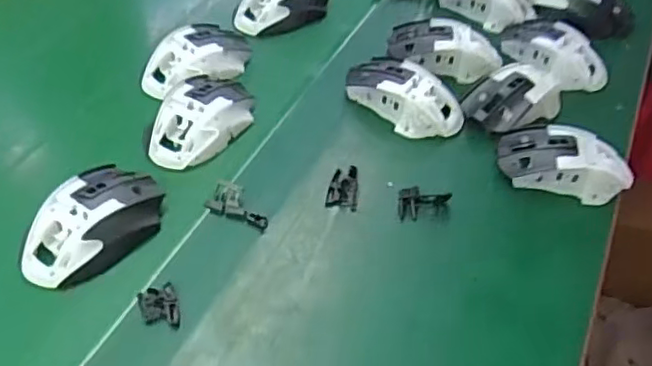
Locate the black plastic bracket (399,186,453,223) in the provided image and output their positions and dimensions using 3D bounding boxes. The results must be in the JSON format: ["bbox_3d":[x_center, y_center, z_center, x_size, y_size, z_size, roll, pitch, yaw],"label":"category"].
[{"bbox_3d":[0.081,0.016,0.522,0.043,0.020,0.020,-3,47,-5],"label":"black plastic bracket"}]

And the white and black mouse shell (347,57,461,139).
[{"bbox_3d":[0.072,-0.083,0.594,0.114,0.037,0.058,33,54,26],"label":"white and black mouse shell"}]

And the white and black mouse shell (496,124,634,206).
[{"bbox_3d":[0.206,-0.020,0.552,0.113,0.036,0.059,12,47,9],"label":"white and black mouse shell"}]

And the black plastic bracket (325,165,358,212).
[{"bbox_3d":[0.015,0.002,0.535,0.025,0.006,0.042,5,46,3],"label":"black plastic bracket"}]

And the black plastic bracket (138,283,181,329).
[{"bbox_3d":[-0.116,0.088,0.451,0.026,0.006,0.034,-18,50,-19],"label":"black plastic bracket"}]

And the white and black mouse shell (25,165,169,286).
[{"bbox_3d":[-0.176,0.028,0.487,0.068,0.031,0.109,22,51,16],"label":"white and black mouse shell"}]

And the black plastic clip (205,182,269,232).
[{"bbox_3d":[-0.067,0.017,0.514,0.052,0.011,0.027,17,48,14],"label":"black plastic clip"}]

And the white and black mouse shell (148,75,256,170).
[{"bbox_3d":[-0.113,-0.057,0.571,0.061,0.034,0.100,25,52,19],"label":"white and black mouse shell"}]

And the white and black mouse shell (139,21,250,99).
[{"bbox_3d":[-0.125,-0.122,0.632,0.065,0.037,0.110,37,56,27],"label":"white and black mouse shell"}]

